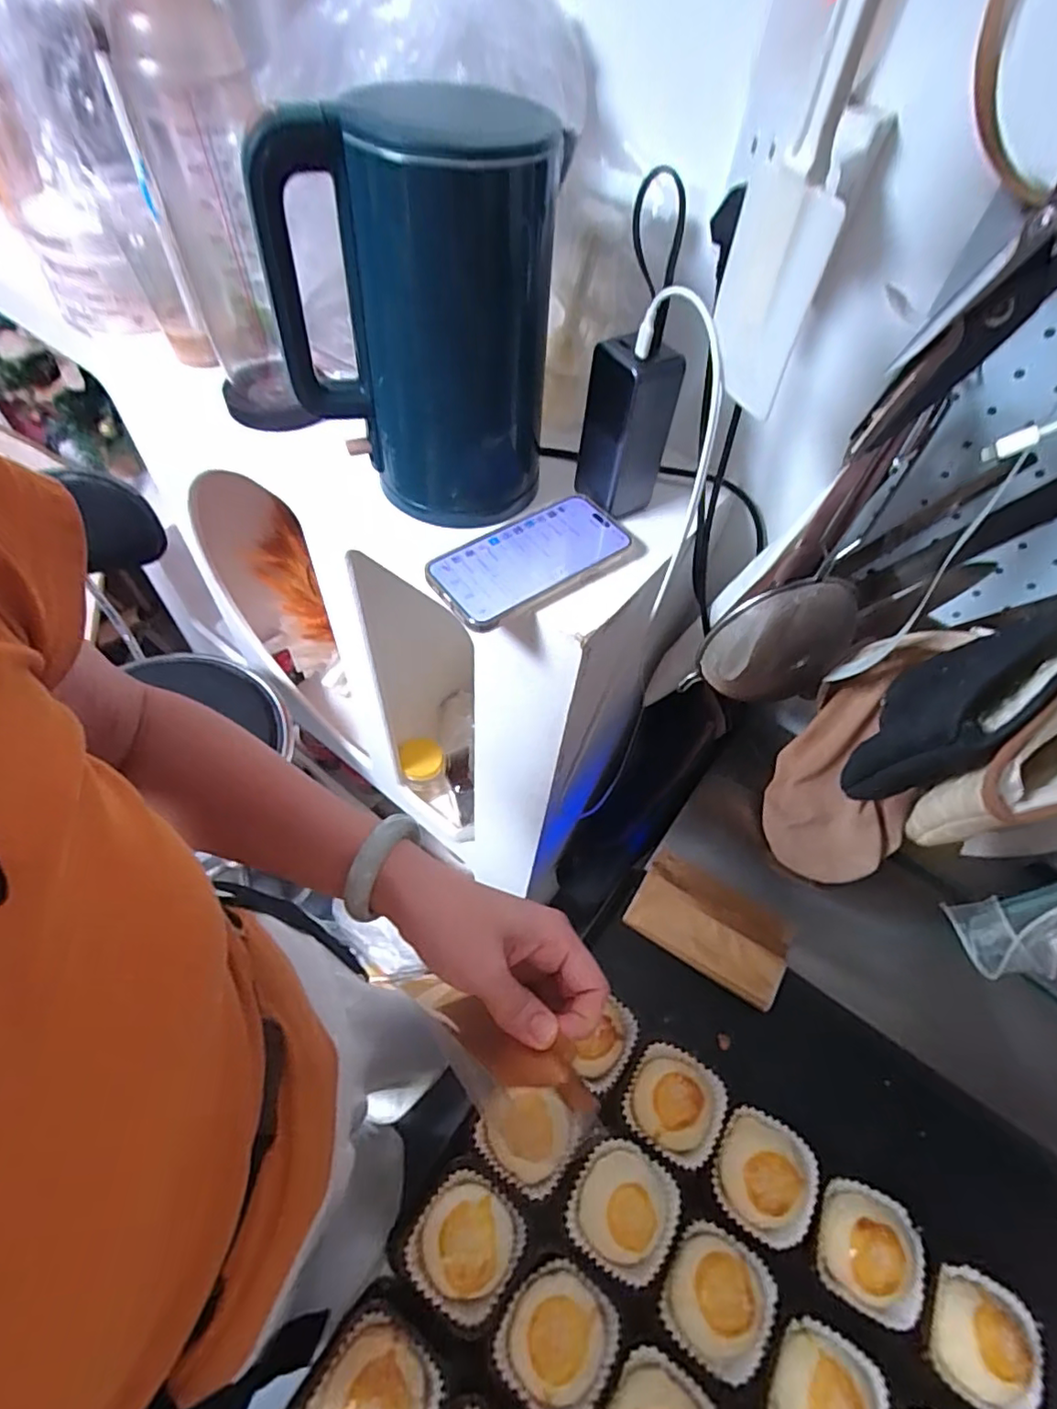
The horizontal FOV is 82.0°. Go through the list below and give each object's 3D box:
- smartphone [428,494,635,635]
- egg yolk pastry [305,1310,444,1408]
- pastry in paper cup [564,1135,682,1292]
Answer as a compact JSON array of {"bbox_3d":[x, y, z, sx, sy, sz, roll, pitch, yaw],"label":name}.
[{"bbox_3d":[0.003,-0.114,0.478,0.158,0.014,0.076,-32,64,-22],"label":"smartphone"},{"bbox_3d":[-0.091,0.414,0.360,0.068,0.051,0.065,2,56,-3],"label":"egg yolk pastry"},{"bbox_3d":[0.066,0.336,0.405,0.068,0.022,0.071,2,56,-3],"label":"pastry in paper cup"}]

